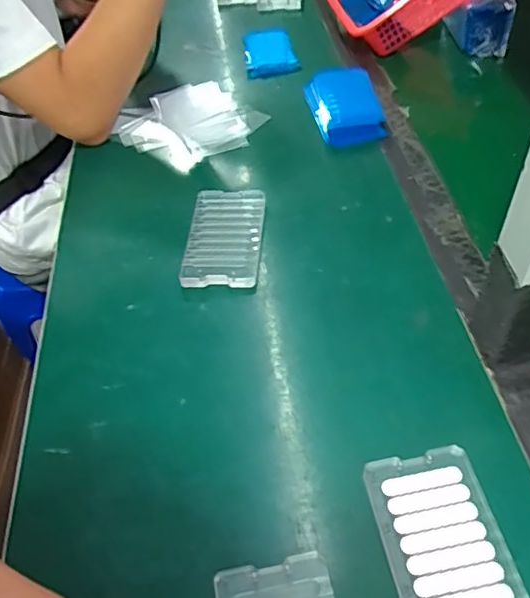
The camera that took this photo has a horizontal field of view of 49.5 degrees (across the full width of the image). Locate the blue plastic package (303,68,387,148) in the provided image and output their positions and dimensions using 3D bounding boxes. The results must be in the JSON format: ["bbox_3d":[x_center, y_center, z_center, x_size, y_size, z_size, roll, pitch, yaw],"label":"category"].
[{"bbox_3d":[0.093,-0.232,0.679,0.077,0.023,0.141,-7,48,-1],"label":"blue plastic package"}]

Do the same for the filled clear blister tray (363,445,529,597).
[{"bbox_3d":[0.109,0.151,0.344,0.070,0.010,0.121,-10,48,-3],"label":"filled clear blister tray"}]

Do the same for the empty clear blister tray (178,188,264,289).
[{"bbox_3d":[-0.037,-0.059,0.542,0.068,0.017,0.117,0,49,6],"label":"empty clear blister tray"}]

